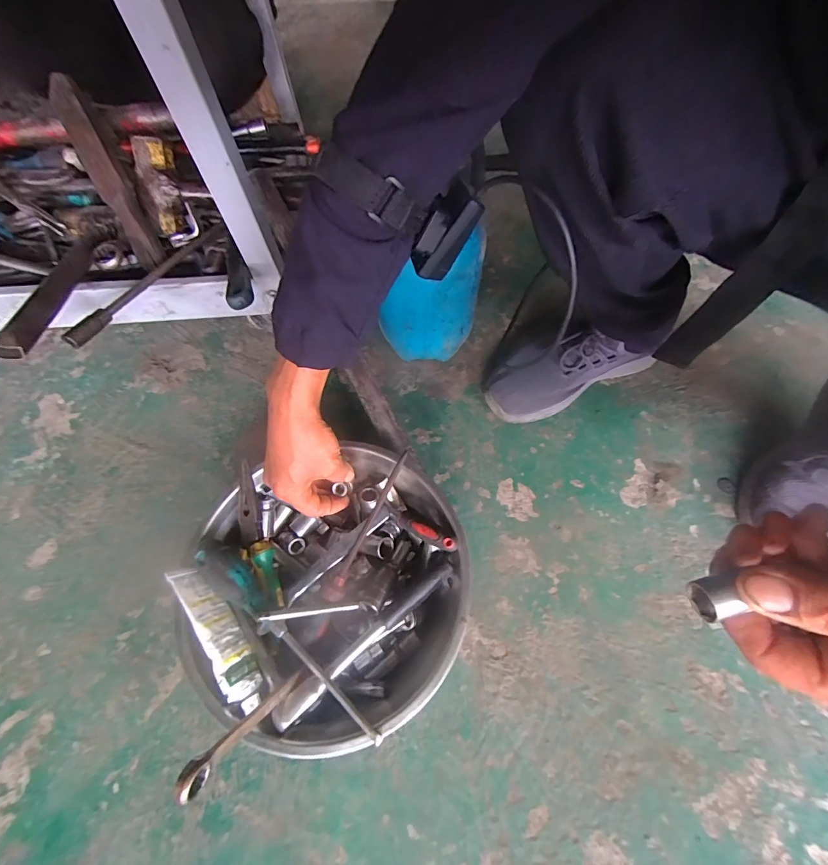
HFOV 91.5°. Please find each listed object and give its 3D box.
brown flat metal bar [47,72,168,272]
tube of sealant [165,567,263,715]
[{"bbox_3d":[-0.386,-0.322,0.510,0.041,0.030,0.228,-27,98,-13],"label":"brown flat metal bar"},{"bbox_3d":[-0.173,0.177,0.356,0.027,0.023,0.135,-33,66,-16],"label":"tube of sealant"}]

